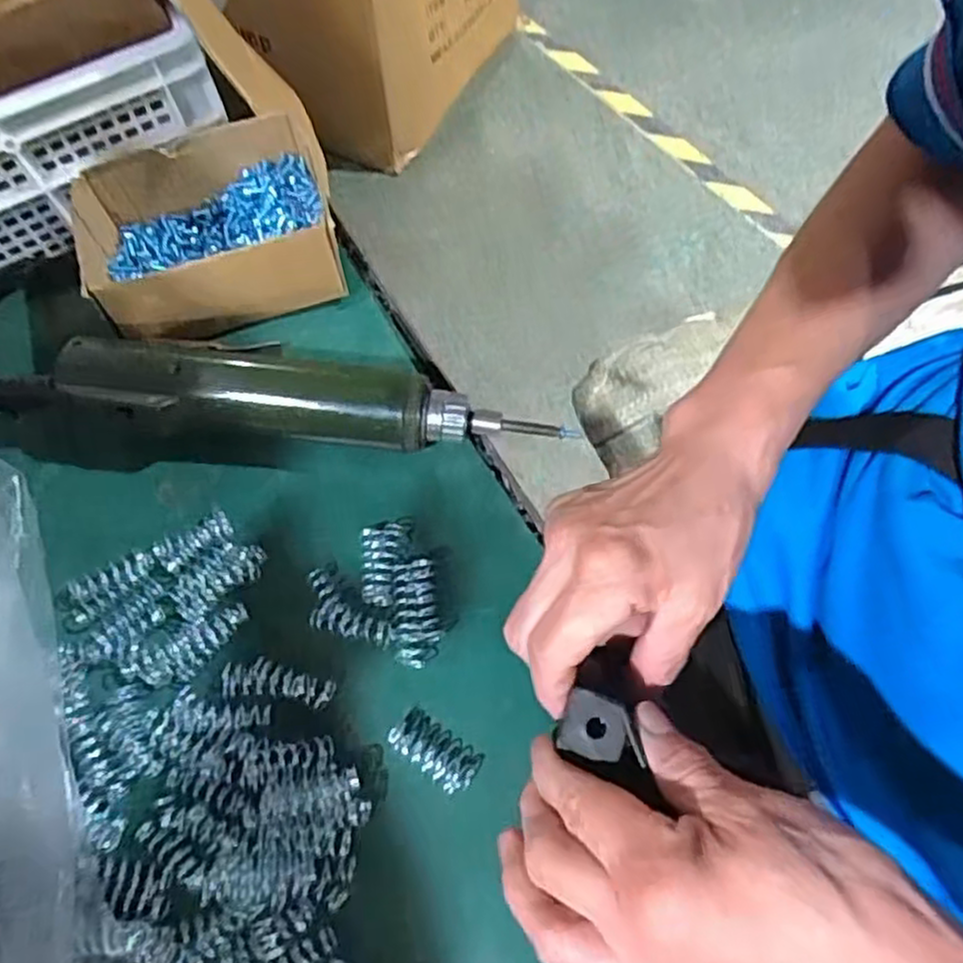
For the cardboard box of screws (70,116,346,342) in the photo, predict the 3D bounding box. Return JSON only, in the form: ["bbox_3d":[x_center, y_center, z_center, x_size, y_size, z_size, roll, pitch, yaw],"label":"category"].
[{"bbox_3d":[-0.149,-0.138,0.411,0.133,0.049,0.101,-21,67,-7],"label":"cardboard box of screws"}]

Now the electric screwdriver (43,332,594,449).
[{"bbox_3d":[-0.080,-0.041,0.370,0.240,0.045,0.046,2,66,3],"label":"electric screwdriver"}]

